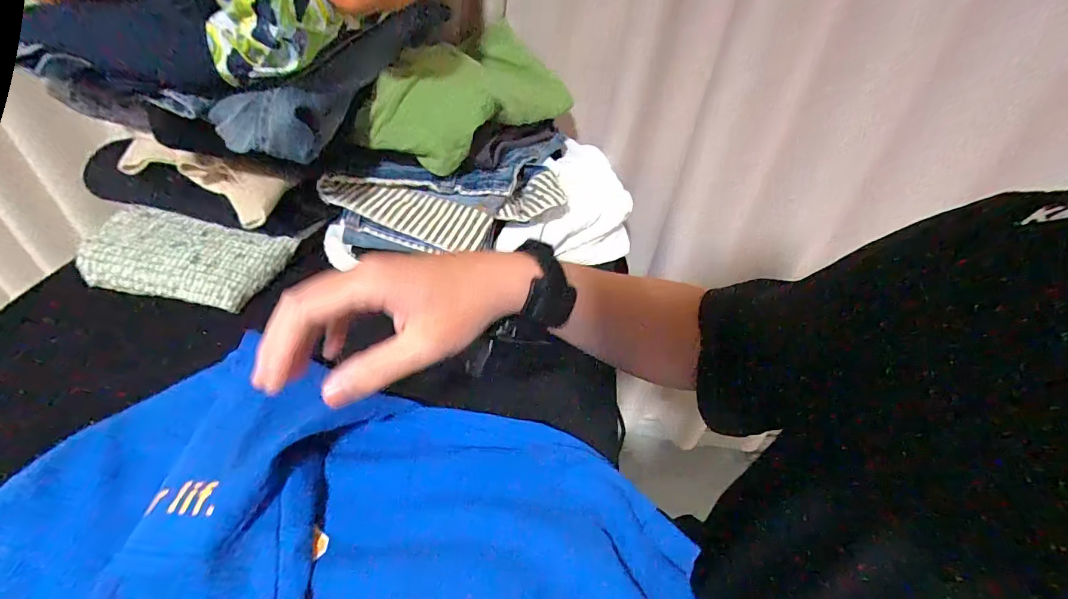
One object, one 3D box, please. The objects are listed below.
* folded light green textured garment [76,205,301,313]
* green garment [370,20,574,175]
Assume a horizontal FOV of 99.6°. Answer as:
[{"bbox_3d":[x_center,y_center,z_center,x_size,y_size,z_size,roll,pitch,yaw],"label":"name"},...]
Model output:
[{"bbox_3d":[-0.357,-0.046,0.468,0.169,0.040,0.095,7,42,-2],"label":"folded light green textured garment"},{"bbox_3d":[-0.072,-0.249,0.549,0.136,0.099,0.304,25,45,17],"label":"green garment"}]

